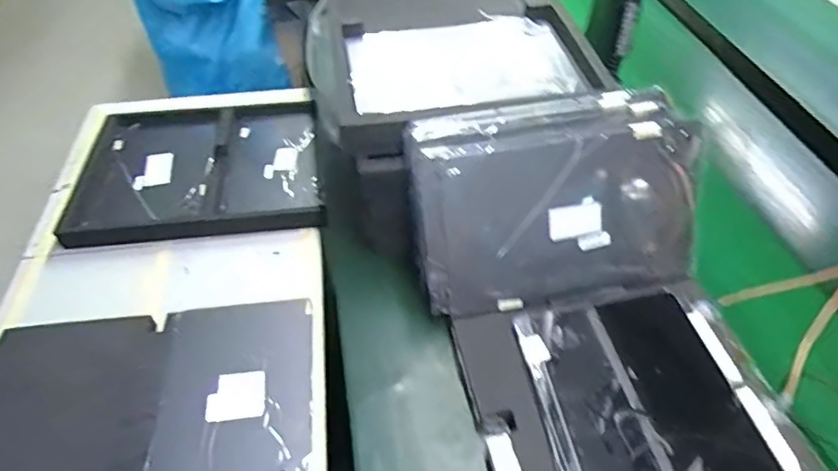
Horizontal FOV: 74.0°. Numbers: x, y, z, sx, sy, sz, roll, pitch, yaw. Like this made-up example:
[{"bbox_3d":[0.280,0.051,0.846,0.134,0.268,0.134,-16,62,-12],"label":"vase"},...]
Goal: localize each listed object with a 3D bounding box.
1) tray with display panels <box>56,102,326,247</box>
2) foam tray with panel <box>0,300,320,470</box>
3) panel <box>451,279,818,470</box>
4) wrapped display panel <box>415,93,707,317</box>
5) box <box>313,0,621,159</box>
[{"bbox_3d":[-0.363,-0.112,0.927,0.394,0.053,0.303,-9,49,-7],"label":"tray with display panels"},{"bbox_3d":[-0.317,0.198,0.628,0.398,0.037,0.281,-7,48,-6],"label":"foam tray with panel"},{"bbox_3d":[0.193,0.182,0.483,0.254,0.048,0.306,-8,49,-7],"label":"panel"},{"bbox_3d":[0.134,-0.029,0.556,0.278,0.202,0.050,-8,20,-1],"label":"wrapped display panel"},{"bbox_3d":[0.032,-0.252,0.721,0.284,0.107,0.429,-8,49,-7],"label":"box"}]

